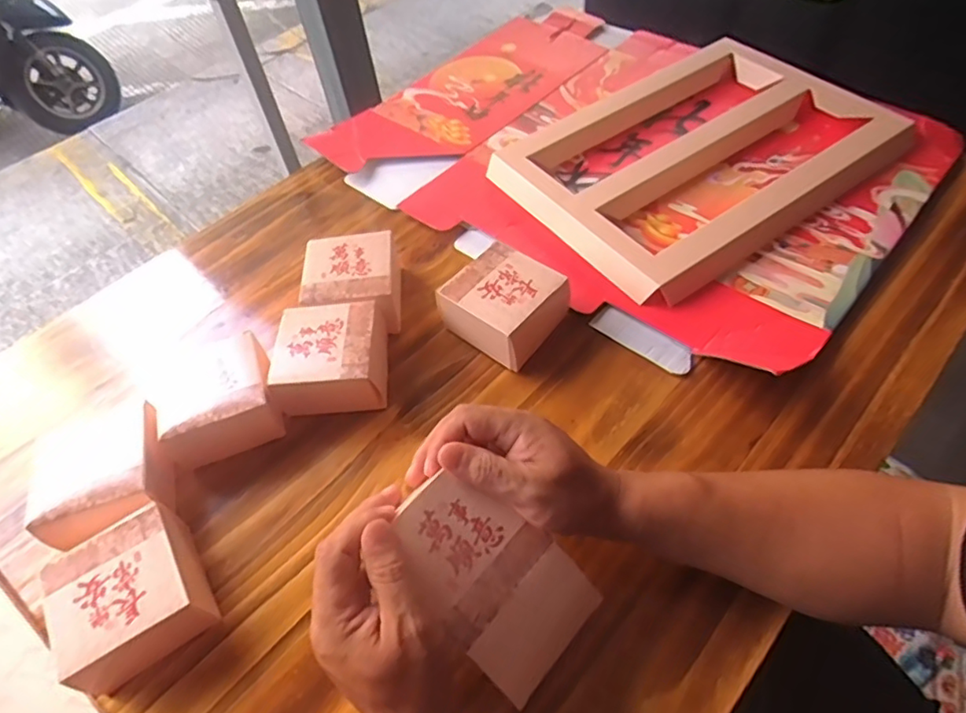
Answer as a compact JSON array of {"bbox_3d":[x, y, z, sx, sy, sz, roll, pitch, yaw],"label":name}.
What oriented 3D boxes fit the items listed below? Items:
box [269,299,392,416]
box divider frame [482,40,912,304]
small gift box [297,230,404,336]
[{"bbox_3d":[-0.130,0.004,0.510,0.093,0.054,0.088,-7,54,0],"label":"box"},{"bbox_3d":[0.229,-0.237,0.660,0.396,0.029,0.311,-32,57,-17],"label":"box divider frame"},{"bbox_3d":[-0.126,-0.073,0.569,0.085,0.054,0.103,-5,54,2],"label":"small gift box"}]

